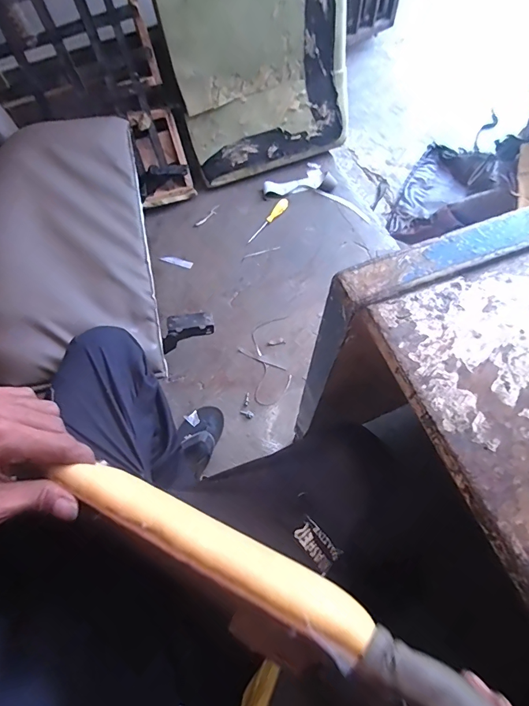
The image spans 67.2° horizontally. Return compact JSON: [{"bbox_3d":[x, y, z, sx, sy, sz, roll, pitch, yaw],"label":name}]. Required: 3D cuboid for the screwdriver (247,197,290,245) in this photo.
[{"bbox_3d":[0.017,-0.466,1.395,0.033,0.030,0.215,34,72,15],"label":"screwdriver"}]

